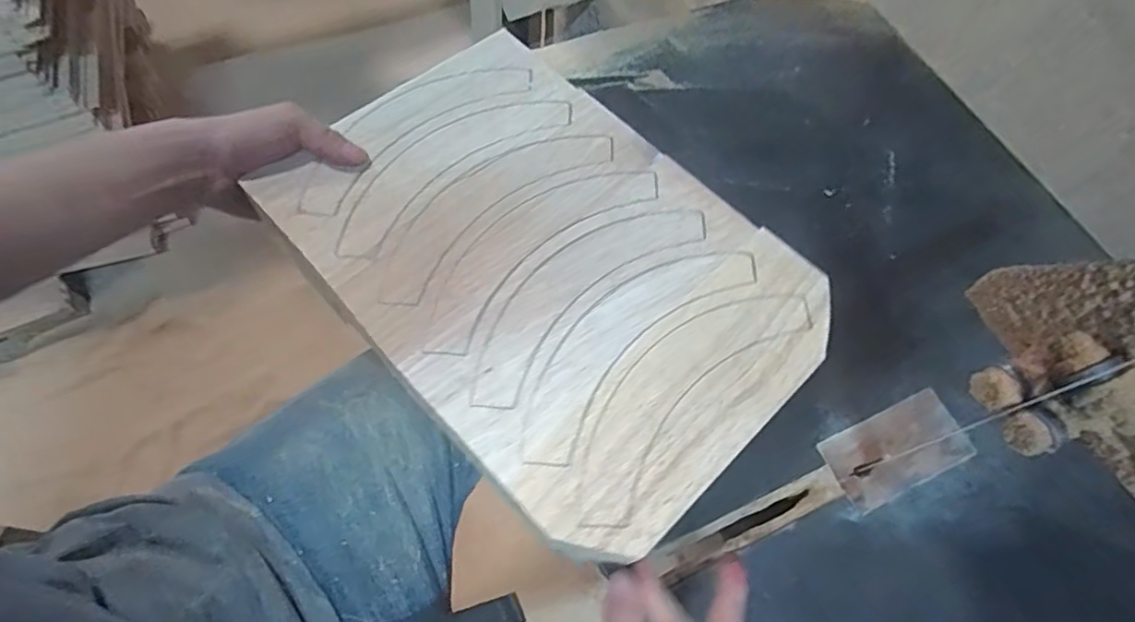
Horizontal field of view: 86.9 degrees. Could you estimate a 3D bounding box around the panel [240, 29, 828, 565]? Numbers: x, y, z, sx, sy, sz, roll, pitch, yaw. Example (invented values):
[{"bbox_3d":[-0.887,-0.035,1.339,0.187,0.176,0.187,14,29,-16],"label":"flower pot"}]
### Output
[{"bbox_3d":[-0.015,-0.038,0.397,0.241,0.008,0.344,-41,73,-21],"label":"panel"}]

